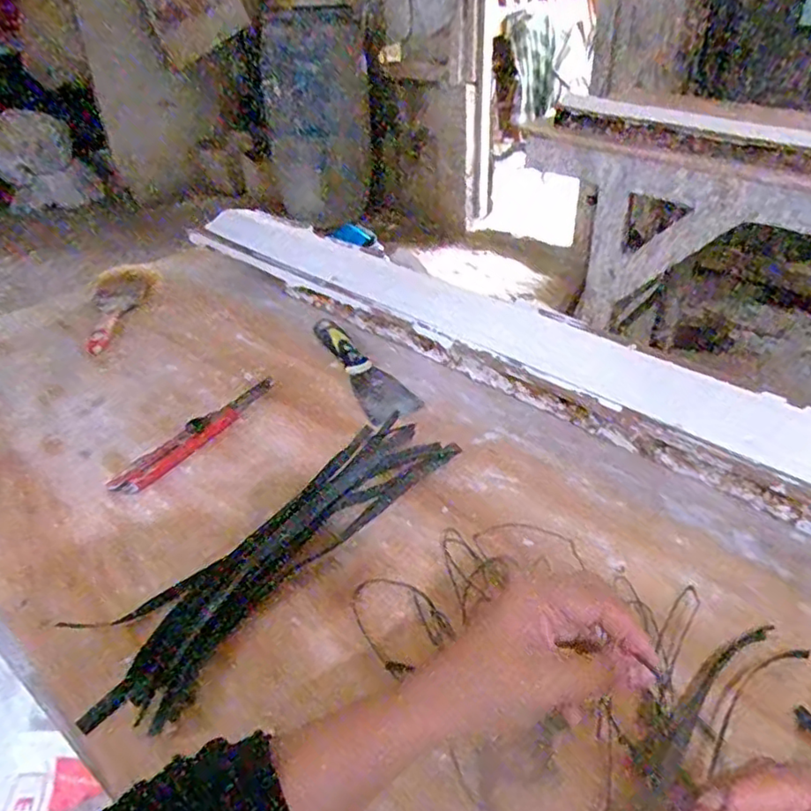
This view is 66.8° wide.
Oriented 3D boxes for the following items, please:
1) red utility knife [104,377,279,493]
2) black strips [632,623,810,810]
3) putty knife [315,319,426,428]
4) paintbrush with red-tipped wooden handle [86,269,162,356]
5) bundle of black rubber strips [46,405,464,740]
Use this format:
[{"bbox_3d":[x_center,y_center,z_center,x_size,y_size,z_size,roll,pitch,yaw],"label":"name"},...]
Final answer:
[{"bbox_3d":[-0.201,0.026,0.607,0.037,0.010,0.192,21,45,27],"label":"red utility knife"},{"bbox_3d":[0.146,0.225,0.335,0.039,0.010,0.303,28,47,33],"label":"black strips"},{"bbox_3d":[-0.045,-0.048,0.687,0.057,0.025,0.192,-18,41,-18],"label":"putty knife"},{"bbox_3d":[-0.377,-0.134,0.816,0.079,0.024,0.210,-10,38,-9],"label":"paintbrush with red-tipped wooden handle"},{"bbox_3d":[-0.095,0.103,0.489,0.101,0.027,0.335,27,47,32],"label":"bundle of black rubber strips"}]

